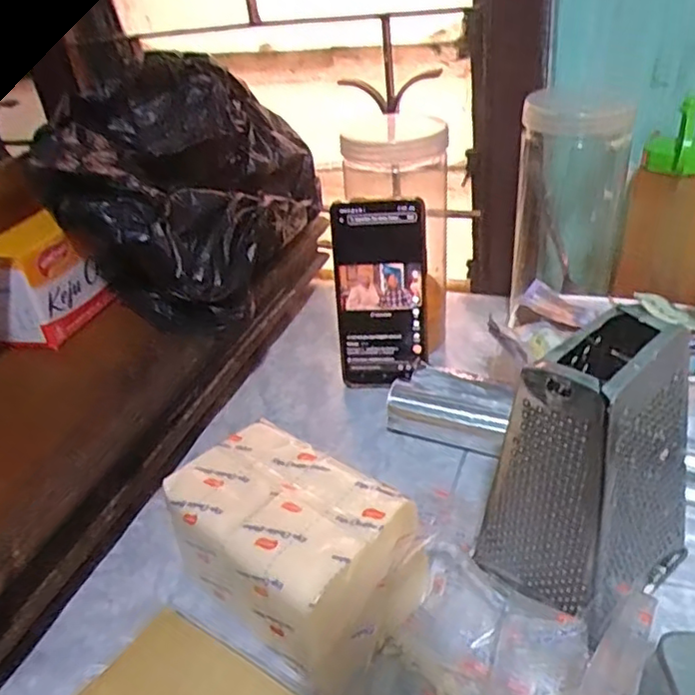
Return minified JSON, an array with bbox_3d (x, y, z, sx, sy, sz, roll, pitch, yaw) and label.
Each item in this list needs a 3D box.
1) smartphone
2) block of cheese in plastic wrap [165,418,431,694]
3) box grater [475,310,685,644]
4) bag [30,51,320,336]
[{"bbox_3d":[0.030,-0.043,0.539,0.074,0.162,0.008,-2,23,4],"label":"smartphone"},{"bbox_3d":[-0.034,0.115,0.376,0.149,0.062,0.100,23,44,39],"label":"block of cheese in plastic wrap"},{"bbox_3d":[0.135,0.064,0.347,0.095,0.164,0.077,-29,38,-29],"label":"box grater"},{"bbox_3d":[-0.144,-0.153,0.583,0.152,0.176,0.269,5,35,18],"label":"bag"}]

